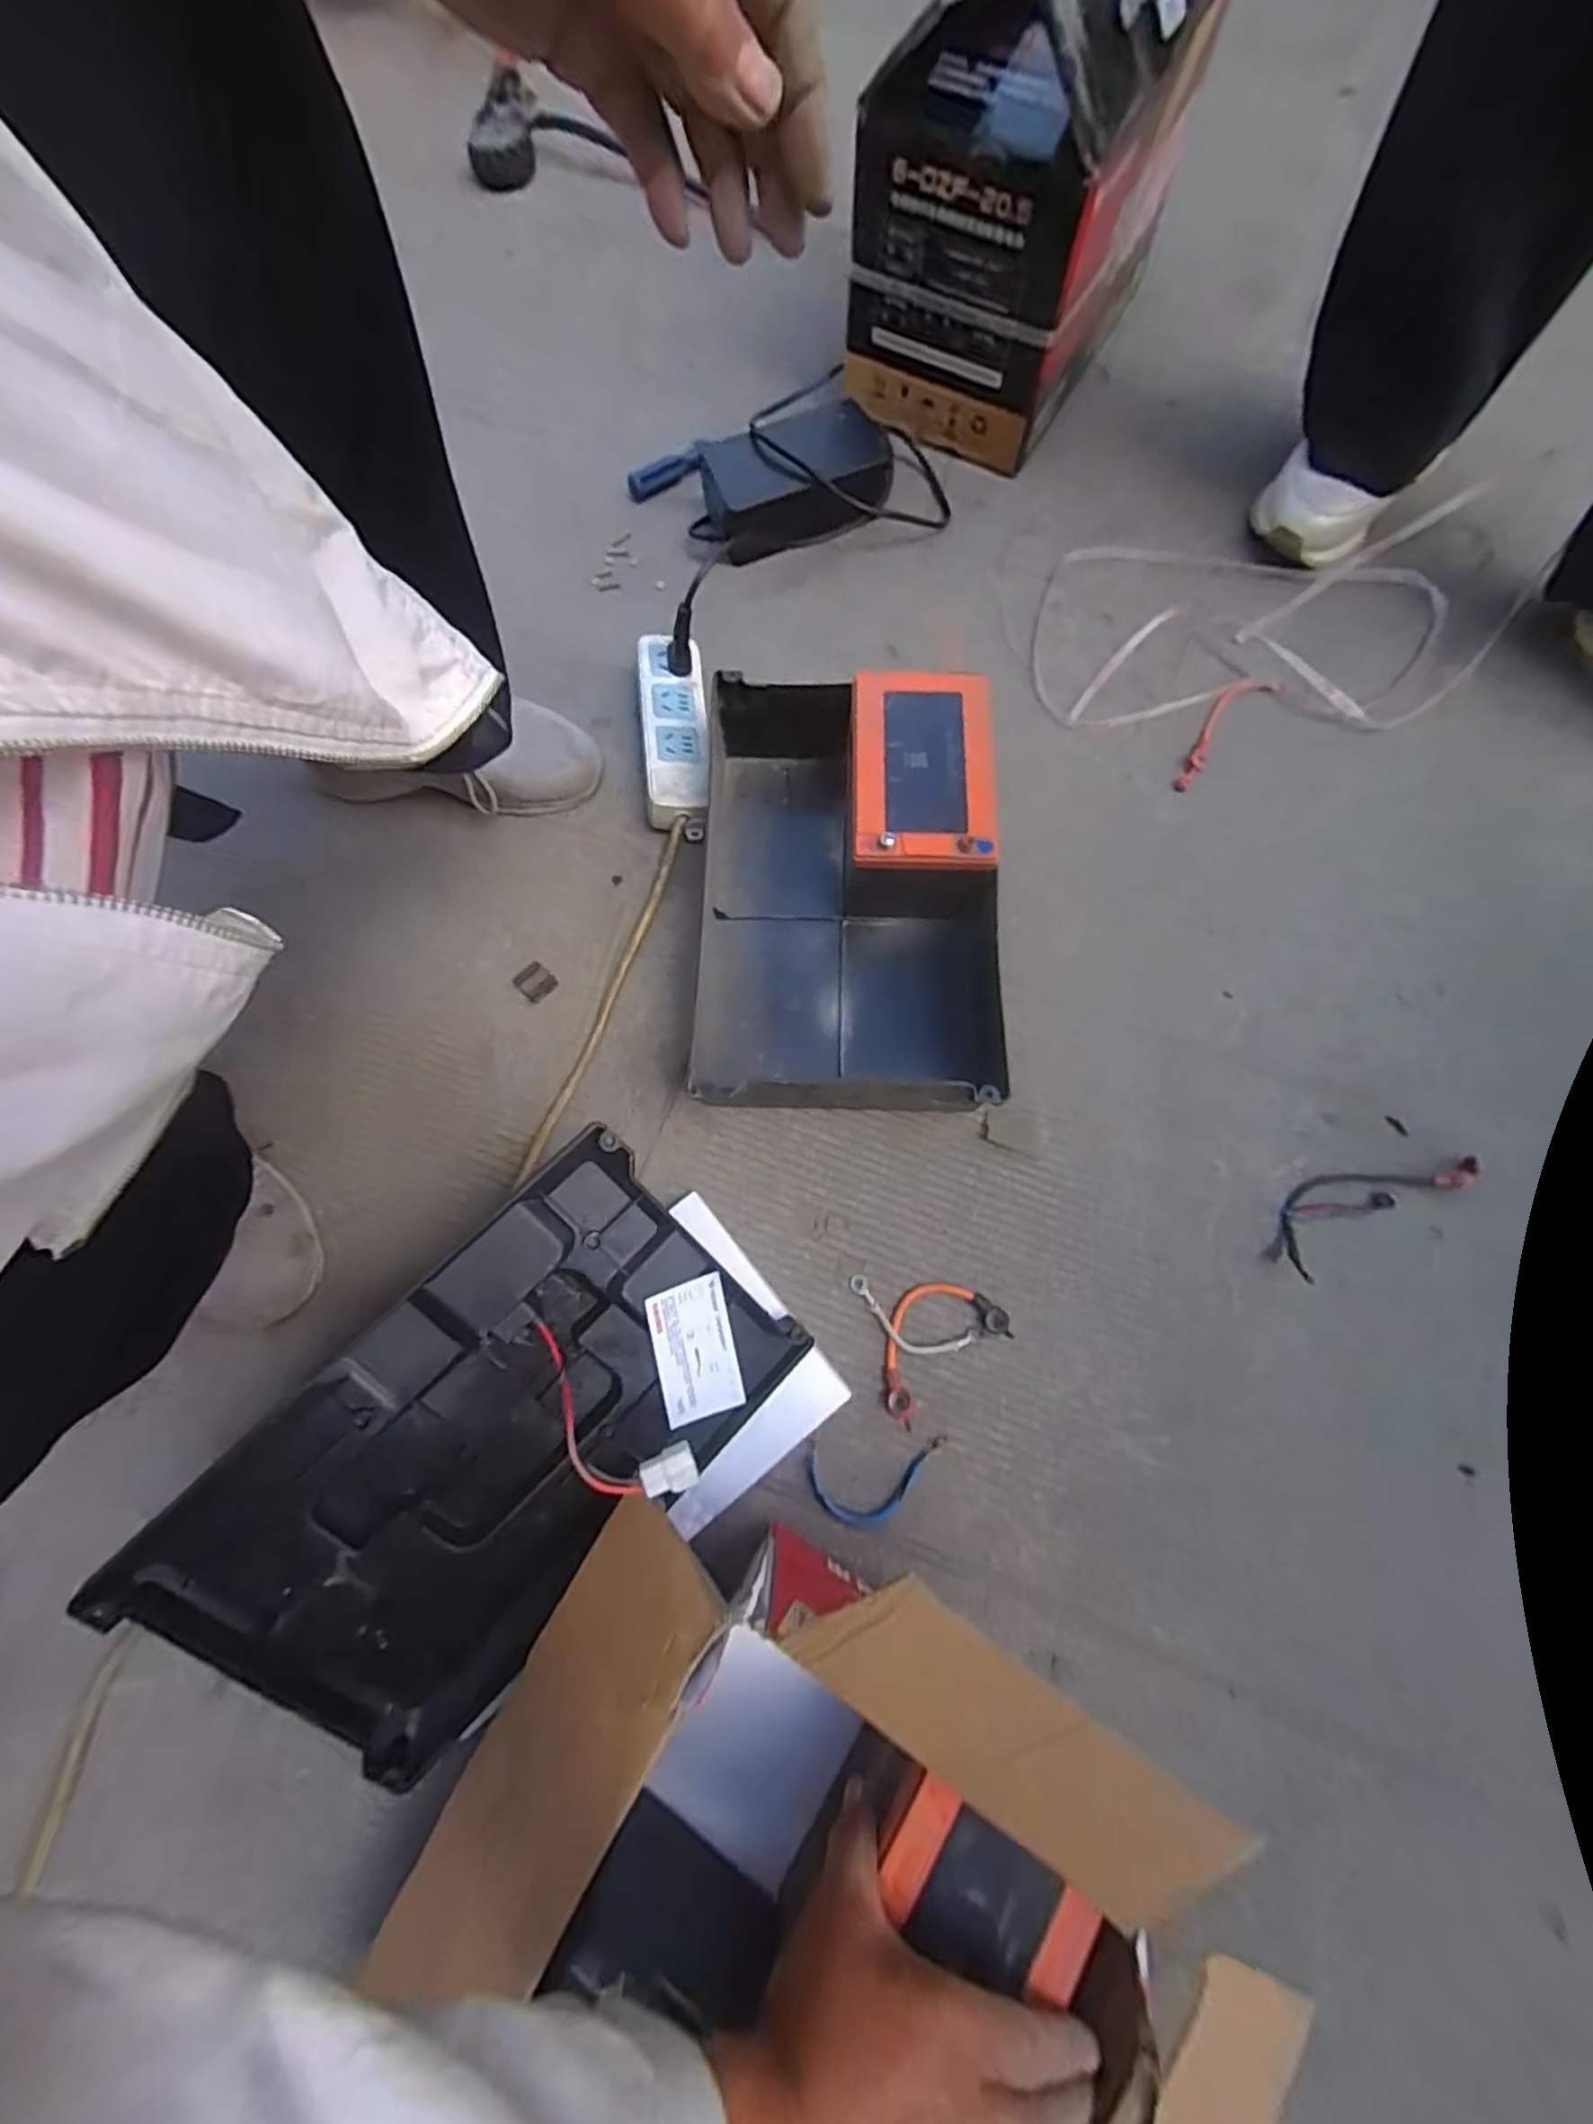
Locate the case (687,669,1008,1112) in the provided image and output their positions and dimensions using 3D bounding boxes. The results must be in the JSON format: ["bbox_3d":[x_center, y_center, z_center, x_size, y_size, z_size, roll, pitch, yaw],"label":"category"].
[{"bbox_3d":[0.035,-0.122,0.533,0.225,0.084,0.311,-2,74,0],"label":"case"}]

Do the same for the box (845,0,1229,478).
[{"bbox_3d":[0.201,-0.764,0.613,0.190,0.266,0.290,27,76,7],"label":"box"}]

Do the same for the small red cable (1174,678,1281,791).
[{"bbox_3d":[0.364,-0.290,0.617,0.035,0.006,0.146,42,79,11],"label":"small red cable"}]

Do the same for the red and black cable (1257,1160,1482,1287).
[{"bbox_3d":[0.406,0.096,0.509,0.167,0.012,0.051,-27,76,-7],"label":"red and black cable"}]

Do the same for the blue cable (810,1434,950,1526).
[{"bbox_3d":[0.054,0.276,0.467,0.090,0.004,0.049,-1,74,0],"label":"blue cable"}]

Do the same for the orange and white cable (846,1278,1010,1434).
[{"bbox_3d":[0.097,0.184,0.490,0.094,0.008,0.095,-16,75,-4],"label":"orange and white cable"}]

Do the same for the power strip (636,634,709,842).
[{"bbox_3d":[-0.103,-0.275,0.601,0.057,0.043,0.177,-6,74,-1],"label":"power strip"}]

